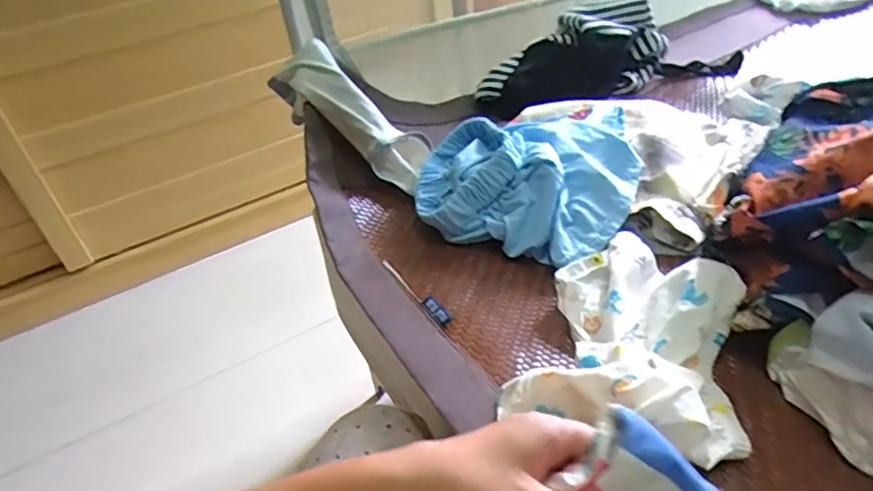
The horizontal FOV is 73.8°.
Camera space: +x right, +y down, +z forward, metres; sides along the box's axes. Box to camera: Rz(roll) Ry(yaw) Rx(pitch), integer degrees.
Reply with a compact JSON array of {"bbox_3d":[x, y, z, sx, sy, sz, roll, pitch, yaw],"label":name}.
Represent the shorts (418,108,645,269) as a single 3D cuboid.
[{"bbox_3d":[0.102,-0.085,0.650,0.231,0.070,0.235,11,42,21],"label":"shorts"}]

